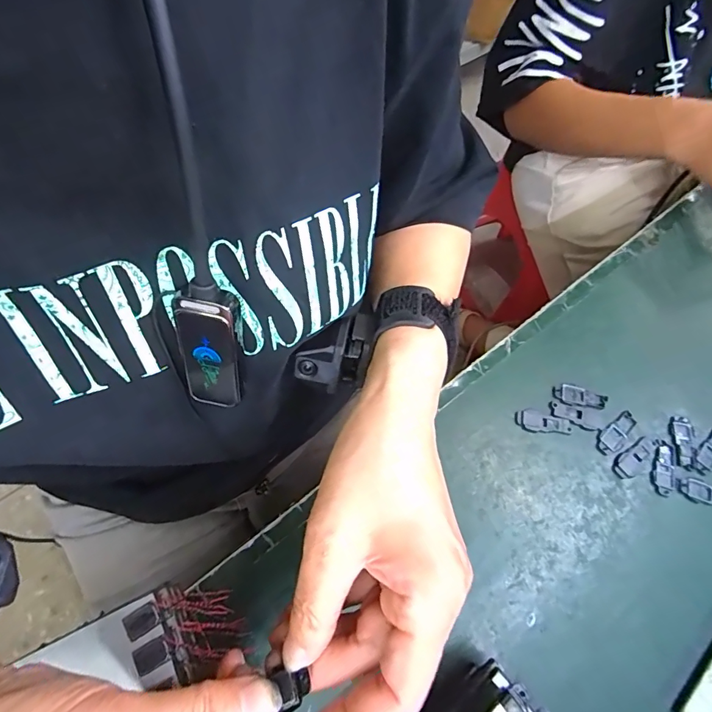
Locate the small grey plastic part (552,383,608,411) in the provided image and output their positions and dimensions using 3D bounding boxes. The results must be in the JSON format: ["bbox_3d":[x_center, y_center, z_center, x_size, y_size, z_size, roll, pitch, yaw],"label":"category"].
[{"bbox_3d":[0.171,0.032,0.335,0.038,0.007,0.016,18,66,3],"label":"small grey plastic part"}]

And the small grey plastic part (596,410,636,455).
[{"bbox_3d":[0.195,0.057,0.324,0.038,0.004,0.016,-32,73,-18],"label":"small grey plastic part"}]

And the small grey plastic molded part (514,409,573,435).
[{"bbox_3d":[0.140,0.050,0.324,0.040,0.007,0.015,10,65,-1],"label":"small grey plastic molded part"}]

